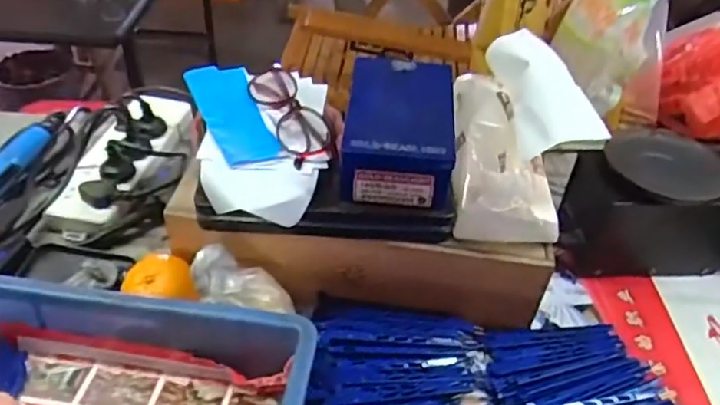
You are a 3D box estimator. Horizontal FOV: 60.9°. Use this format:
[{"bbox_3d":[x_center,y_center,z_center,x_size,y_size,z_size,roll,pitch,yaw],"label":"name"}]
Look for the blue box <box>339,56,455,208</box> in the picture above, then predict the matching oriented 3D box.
[{"bbox_3d":[0.033,-0.063,0.530,0.088,0.069,0.132,6,41,1],"label":"blue box"}]

